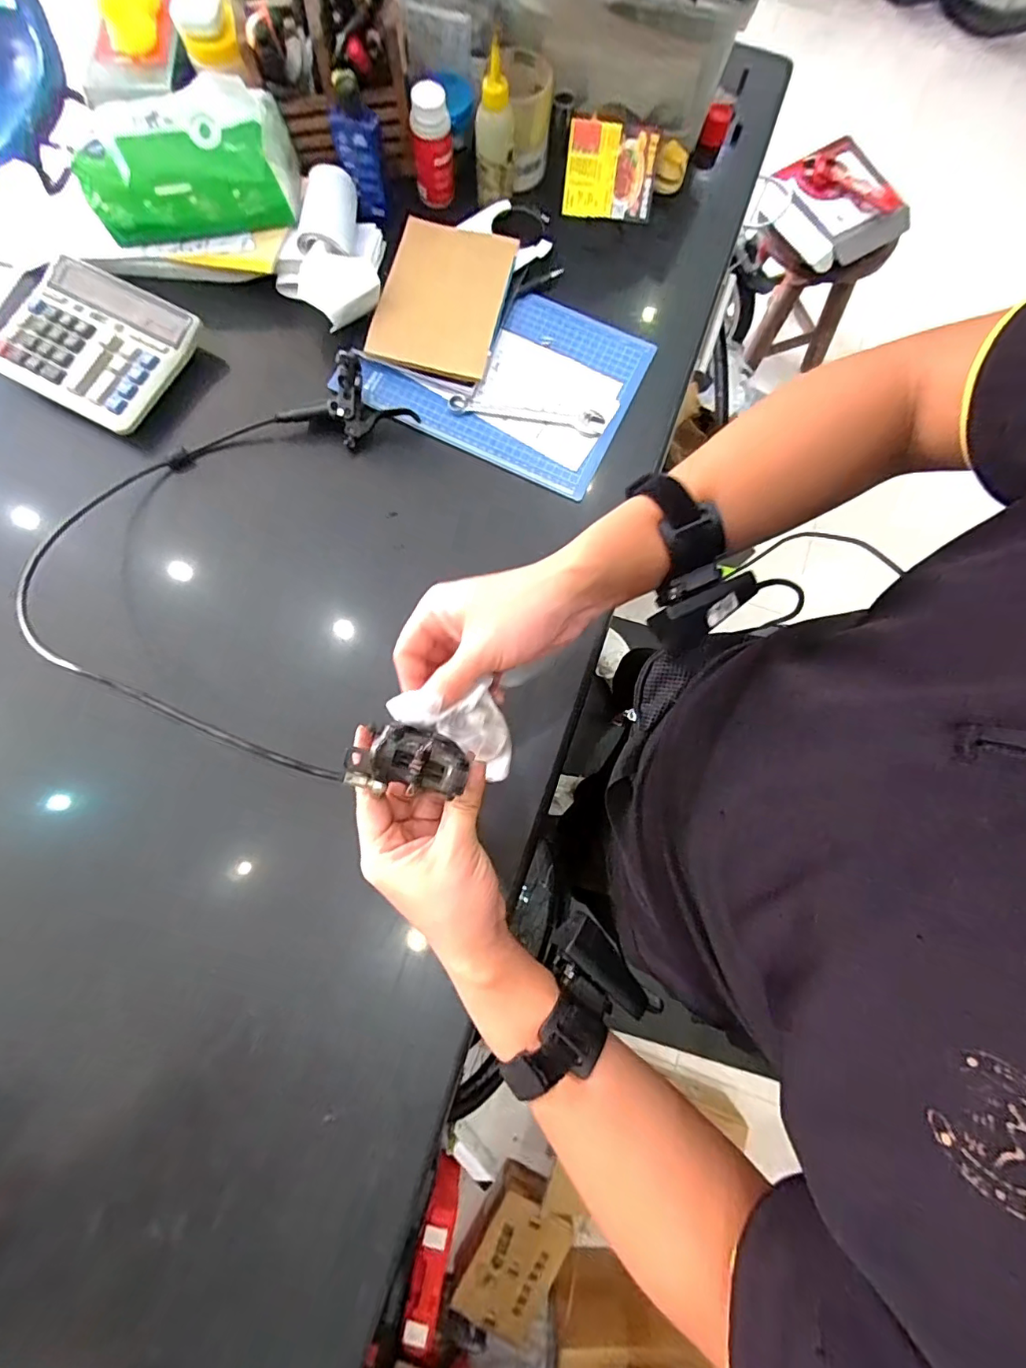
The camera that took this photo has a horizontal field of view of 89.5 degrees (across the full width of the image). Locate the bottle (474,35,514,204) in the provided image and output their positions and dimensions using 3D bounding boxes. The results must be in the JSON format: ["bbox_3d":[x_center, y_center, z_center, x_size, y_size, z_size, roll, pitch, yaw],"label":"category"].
[{"bbox_3d":[-0.020,-0.609,0.566,0.043,0.118,0.035,-2,78,-2],"label":"bottle"}]

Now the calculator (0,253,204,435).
[{"bbox_3d":[-0.455,-0.371,0.561,0.187,0.026,0.150,28,79,4],"label":"calculator"}]

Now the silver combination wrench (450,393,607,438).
[{"bbox_3d":[0.016,-0.307,0.581,0.173,0.007,0.030,9,78,0],"label":"silver combination wrench"}]

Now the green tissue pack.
[{"bbox_3d":[-0.344,-0.553,0.547,0.210,0.089,0.098,-2,78,-2],"label":"green tissue pack"}]

